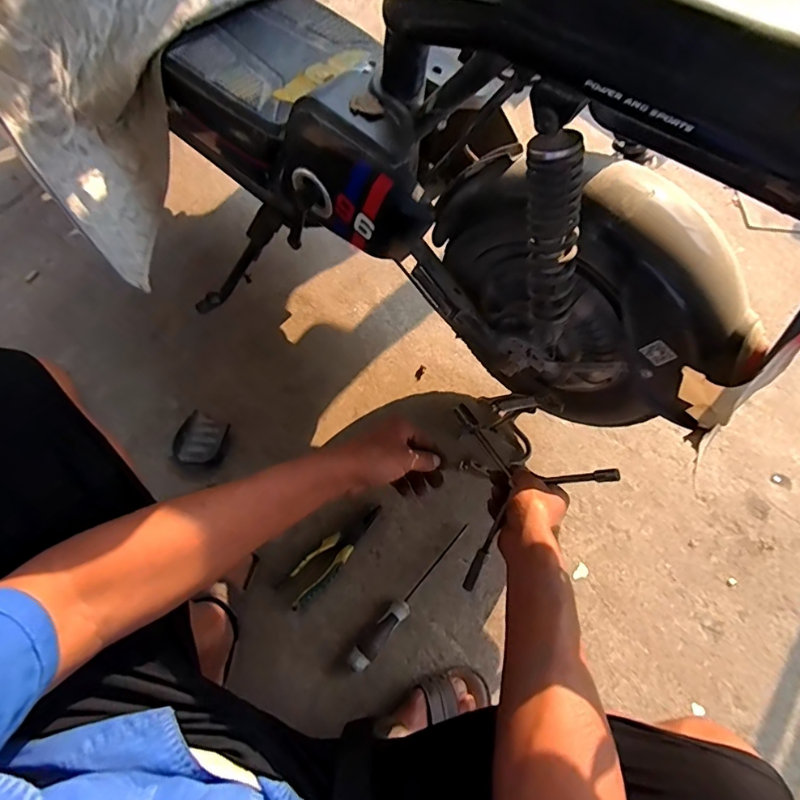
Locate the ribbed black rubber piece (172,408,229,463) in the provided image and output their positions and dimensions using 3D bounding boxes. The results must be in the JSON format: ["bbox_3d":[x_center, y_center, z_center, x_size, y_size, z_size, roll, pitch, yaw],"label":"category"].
[{"bbox_3d":[-0.326,0.065,0.786,0.071,0.029,0.084,17,66,4],"label":"ribbed black rubber piece"}]

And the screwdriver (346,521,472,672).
[{"bbox_3d":[0.020,0.286,0.704,0.029,0.028,0.252,39,67,17],"label":"screwdriver"}]

